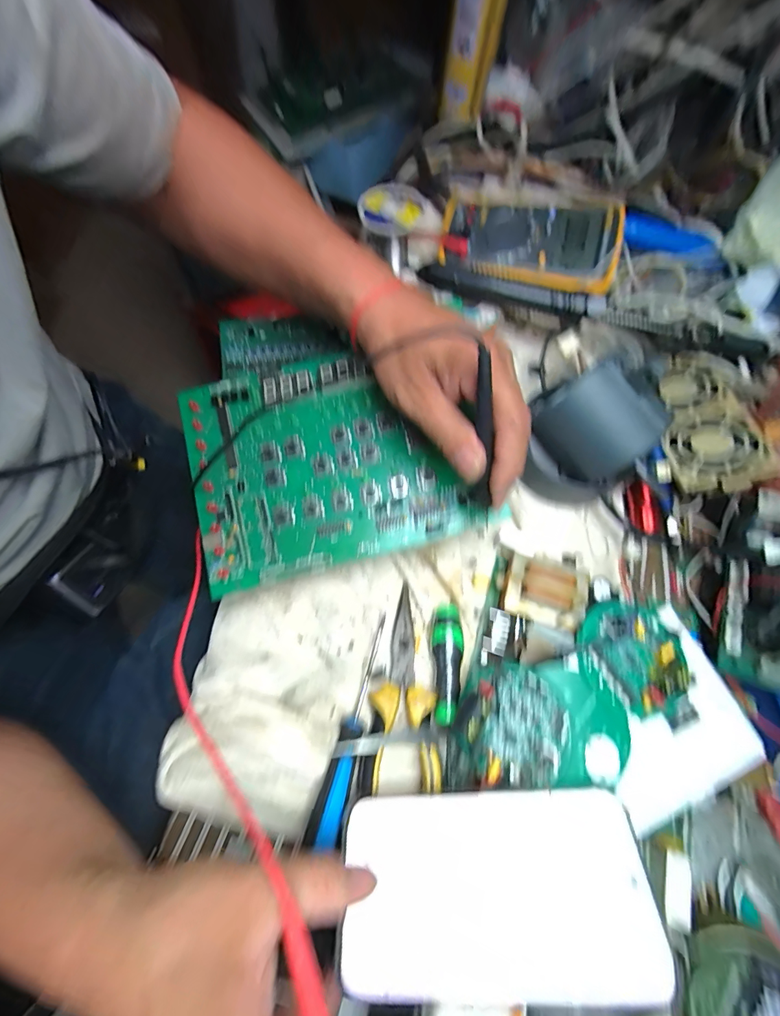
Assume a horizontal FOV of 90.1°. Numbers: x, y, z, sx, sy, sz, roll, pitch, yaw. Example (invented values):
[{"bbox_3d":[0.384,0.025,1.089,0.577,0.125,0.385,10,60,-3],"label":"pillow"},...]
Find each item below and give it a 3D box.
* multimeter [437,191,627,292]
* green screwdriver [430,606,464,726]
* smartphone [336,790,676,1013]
[{"bbox_3d":[0.142,-0.276,0.405,0.176,0.043,0.090,15,70,4],"label":"multimeter"},{"bbox_3d":[0.042,0.114,0.291,0.022,0.022,0.080,1,70,-1],"label":"green screwdriver"},{"bbox_3d":[0.054,0.202,0.209,0.156,0.007,0.080,-6,46,5],"label":"smartphone"}]

